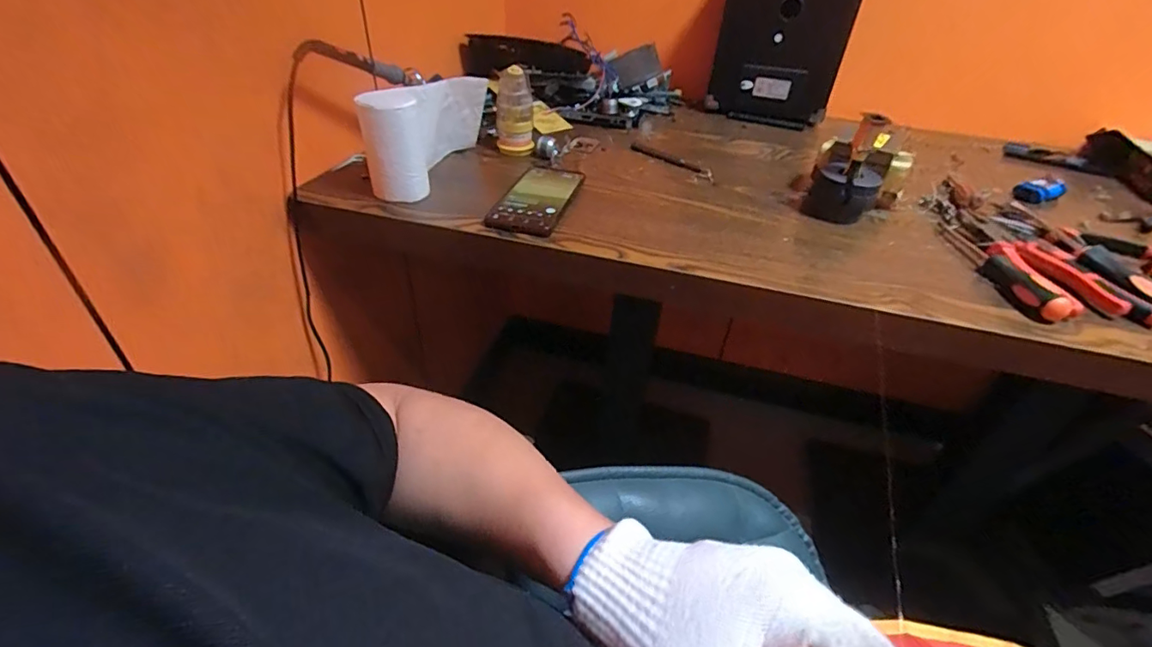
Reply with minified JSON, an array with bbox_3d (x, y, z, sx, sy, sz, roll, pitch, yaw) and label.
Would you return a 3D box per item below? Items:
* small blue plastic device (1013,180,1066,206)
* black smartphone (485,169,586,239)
[{"bbox_3d":[0.628,-0.179,0.690,0.071,0.027,0.034,-12,43,-19],"label":"small blue plastic device"},{"bbox_3d":[-0.044,-0.150,0.597,0.077,0.013,0.156,13,41,9],"label":"black smartphone"}]

